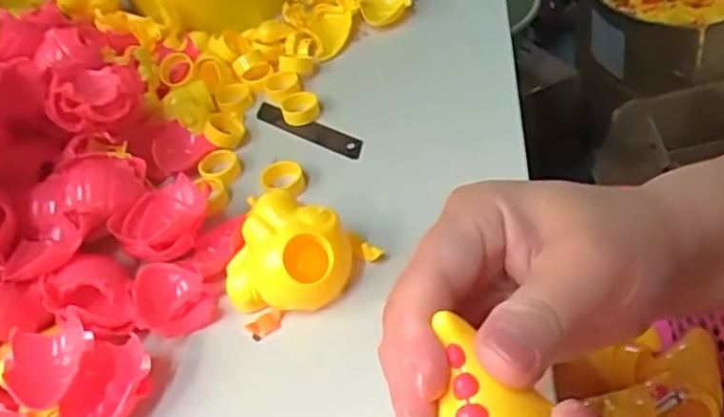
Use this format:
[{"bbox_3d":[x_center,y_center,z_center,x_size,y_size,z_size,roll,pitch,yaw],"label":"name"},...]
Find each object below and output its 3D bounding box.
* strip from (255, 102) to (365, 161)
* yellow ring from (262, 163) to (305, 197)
[{"bbox_3d":[-0.038,-0.054,0.438,0.098,0.005,0.017,26,60,34],"label":"strip"},{"bbox_3d":[-0.048,-0.018,0.393,0.025,0.009,0.027,-7,44,7],"label":"yellow ring"}]

